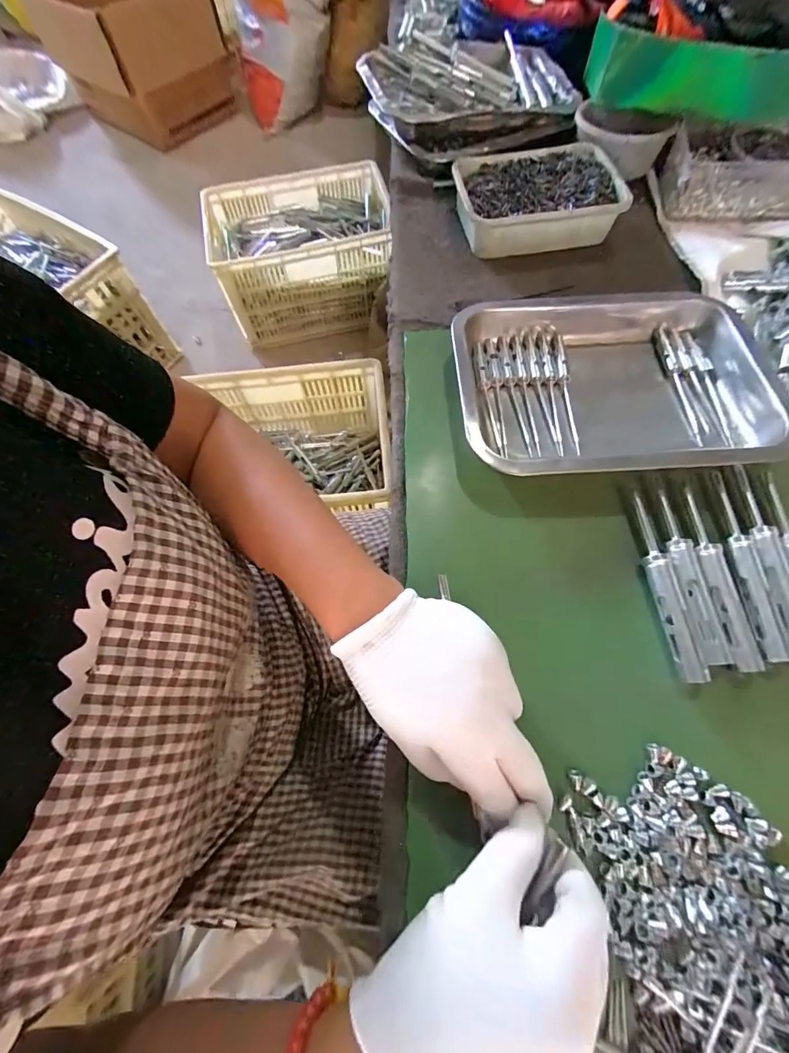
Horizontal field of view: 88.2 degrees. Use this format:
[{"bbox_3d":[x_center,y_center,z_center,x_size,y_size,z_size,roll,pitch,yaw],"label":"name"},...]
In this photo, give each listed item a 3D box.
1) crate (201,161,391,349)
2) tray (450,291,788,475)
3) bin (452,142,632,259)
[{"bbox_3d":[-0.227,-0.715,1.112,0.458,0.252,0.265,-12,67,-2],"label":"crate"},{"bbox_3d":[0.194,-0.123,0.363,0.275,0.047,0.191,-3,67,2],"label":"tray"},{"bbox_3d":[0.159,-0.375,0.466,0.179,0.046,0.135,-4,67,1],"label":"bin"}]

